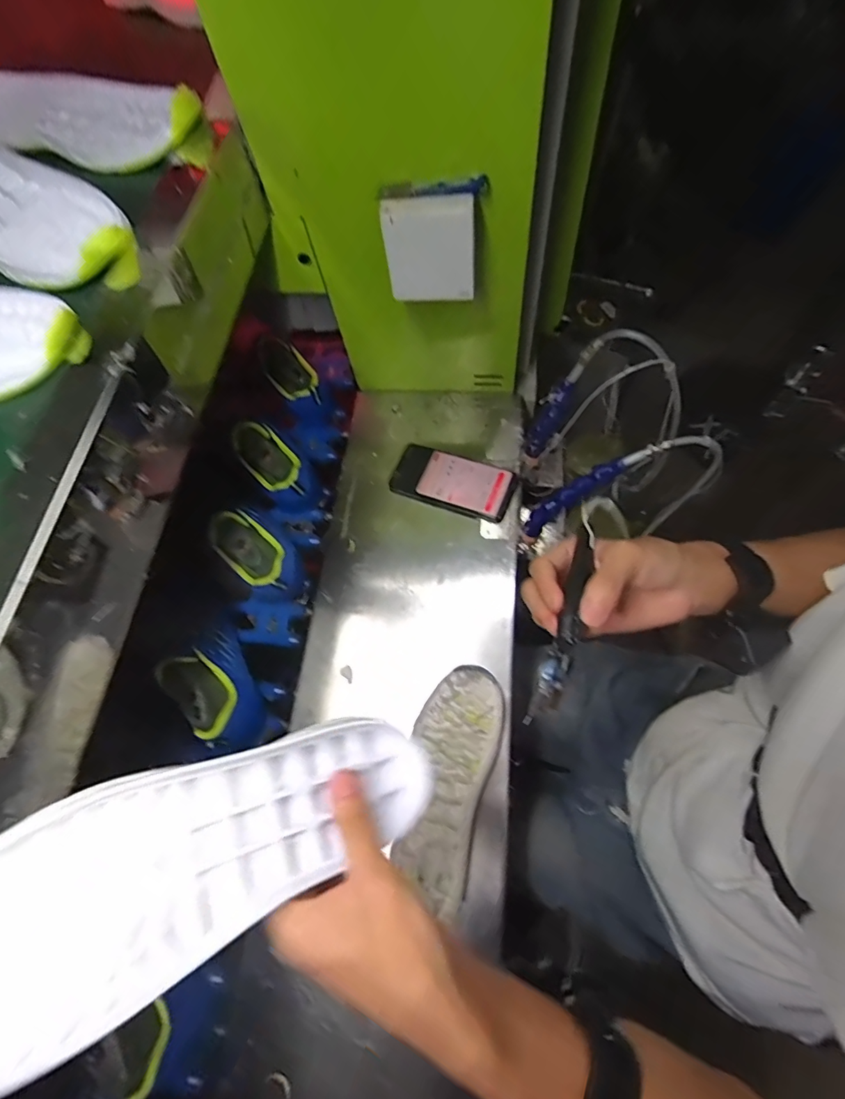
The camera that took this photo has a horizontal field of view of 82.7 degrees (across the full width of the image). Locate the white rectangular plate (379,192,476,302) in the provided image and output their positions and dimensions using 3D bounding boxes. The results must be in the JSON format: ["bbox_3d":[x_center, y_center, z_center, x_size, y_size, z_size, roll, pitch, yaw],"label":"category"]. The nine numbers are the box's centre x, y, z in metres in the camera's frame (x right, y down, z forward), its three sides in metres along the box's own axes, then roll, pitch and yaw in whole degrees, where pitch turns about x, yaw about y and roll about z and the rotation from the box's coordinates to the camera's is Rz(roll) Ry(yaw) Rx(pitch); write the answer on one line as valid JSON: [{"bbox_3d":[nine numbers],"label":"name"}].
[{"bbox_3d":[0.007,-0.290,0.463,0.085,0.096,0.033,-1,63,3],"label":"white rectangular plate"}]

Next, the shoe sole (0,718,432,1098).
[{"bbox_3d":[-0.105,0.149,0.241,0.240,0.023,0.084,-10,58,-37],"label":"shoe sole"}]

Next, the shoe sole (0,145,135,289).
[{"bbox_3d":[-0.332,-0.281,0.388,0.249,0.027,0.091,35,70,19],"label":"shoe sole"}]

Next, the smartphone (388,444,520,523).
[{"bbox_3d":[0.040,-0.091,0.625,0.156,0.019,0.078,17,66,12],"label":"smartphone"}]

